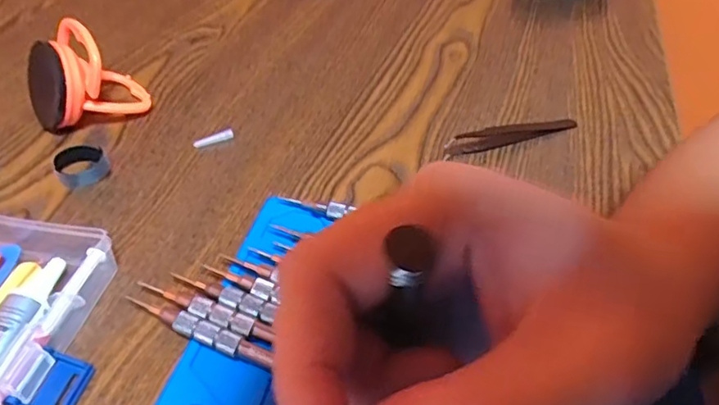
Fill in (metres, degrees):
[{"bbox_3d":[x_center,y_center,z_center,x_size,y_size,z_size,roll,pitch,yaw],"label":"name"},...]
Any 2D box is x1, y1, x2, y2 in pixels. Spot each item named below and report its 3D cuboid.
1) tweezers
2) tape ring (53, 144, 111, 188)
[{"bbox_3d":[0.106,-0.049,0.379,0.110,0.016,0.016,-17,47,-22],"label":"tweezers"},{"bbox_3d":[-0.170,-0.023,0.336,0.030,0.013,0.025,-18,47,-22],"label":"tape ring"}]

